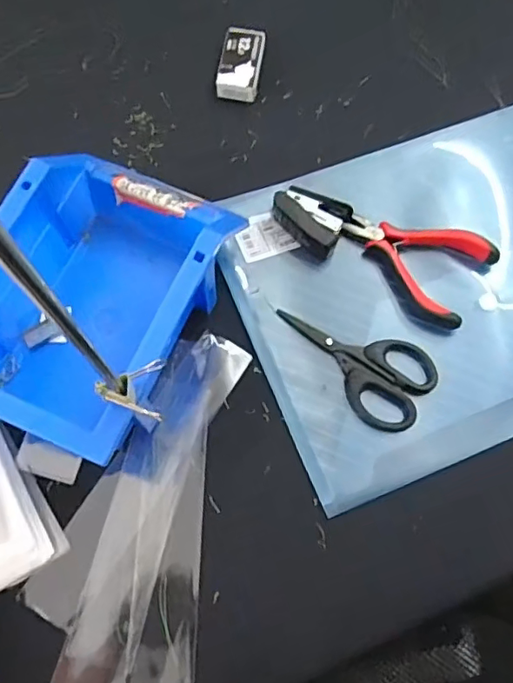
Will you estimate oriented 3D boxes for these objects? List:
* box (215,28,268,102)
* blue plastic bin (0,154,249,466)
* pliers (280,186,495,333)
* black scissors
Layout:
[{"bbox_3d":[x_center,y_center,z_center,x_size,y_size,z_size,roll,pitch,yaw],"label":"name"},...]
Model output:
[{"bbox_3d":[-0.012,-0.225,0.447,0.034,0.017,0.062,7,71,1],"label":"box"},{"bbox_3d":[-0.101,-0.030,0.349,0.125,0.082,0.187,23,72,6],"label":"blue plastic bin"},{"bbox_3d":[0.093,-0.073,0.397,0.145,0.022,0.067,33,73,9],"label":"pliers"},{"bbox_3d":[0.066,0.011,0.377,0.111,0.011,0.061,33,73,9],"label":"black scissors"}]

